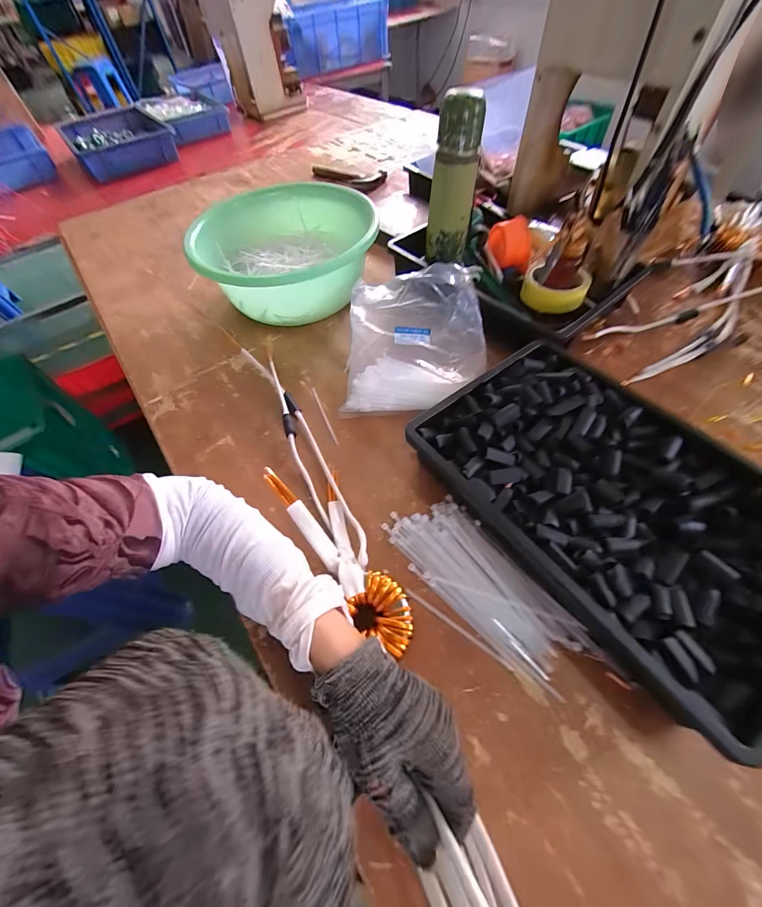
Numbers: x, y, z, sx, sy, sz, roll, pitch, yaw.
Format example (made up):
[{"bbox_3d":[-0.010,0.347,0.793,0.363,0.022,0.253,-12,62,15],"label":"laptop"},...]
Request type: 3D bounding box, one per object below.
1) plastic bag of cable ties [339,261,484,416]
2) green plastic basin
[{"bbox_3d":[0.048,-0.171,0.507,0.204,0.078,0.220,-2,59,5],"label":"plastic bag of cable ties"},{"bbox_3d":[-0.156,-0.346,0.607,0.297,0.129,0.294,-1,60,2],"label":"green plastic basin"}]

